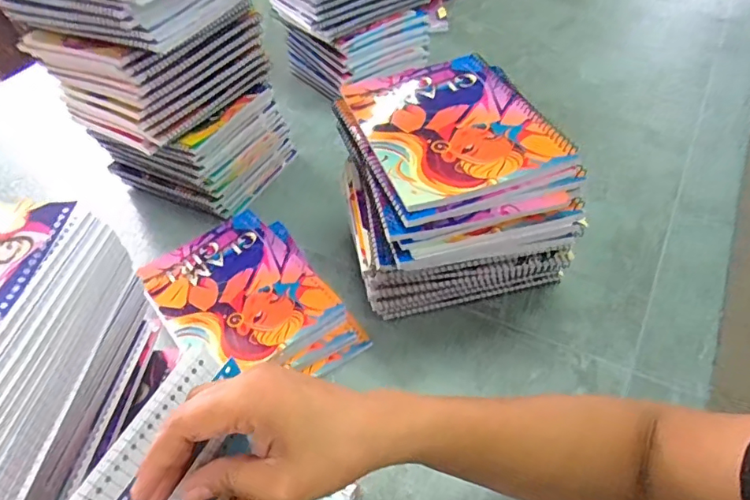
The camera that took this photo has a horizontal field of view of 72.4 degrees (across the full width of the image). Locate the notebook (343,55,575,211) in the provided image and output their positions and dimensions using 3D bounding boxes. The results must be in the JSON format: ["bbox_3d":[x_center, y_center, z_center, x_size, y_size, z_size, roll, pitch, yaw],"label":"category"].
[{"bbox_3d":[0.061,-0.115,0.445,0.141,0.011,0.187,-16,47,-10],"label":"notebook"}]

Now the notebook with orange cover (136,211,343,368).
[{"bbox_3d":[-0.143,0.041,0.529,0.141,0.008,0.194,-32,52,-24],"label":"notebook with orange cover"}]

